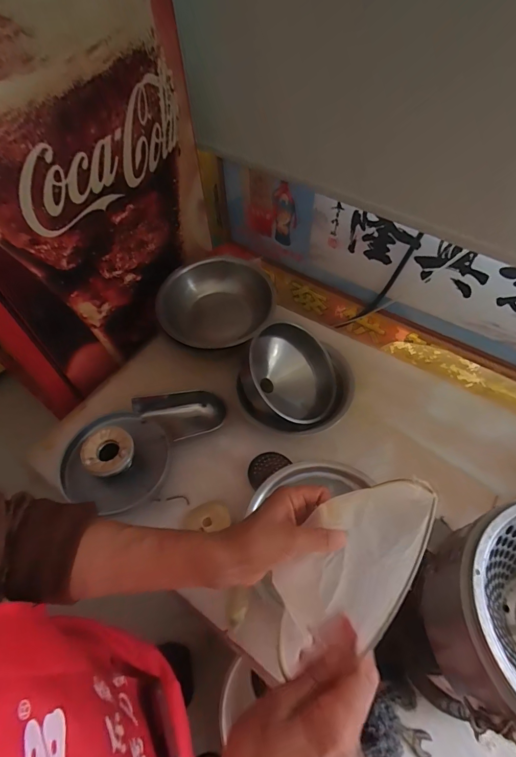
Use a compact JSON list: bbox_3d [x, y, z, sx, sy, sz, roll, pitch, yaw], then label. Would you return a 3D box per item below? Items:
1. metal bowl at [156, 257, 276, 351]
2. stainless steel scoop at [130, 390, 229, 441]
[{"bbox_3d":[-0.108,-0.196,1.033,0.292,0.106,0.273,-2,55,2],"label":"metal bowl"},{"bbox_3d":[-0.191,0.099,0.955,0.219,0.055,0.134,-11,55,-4],"label":"stainless steel scoop"}]

